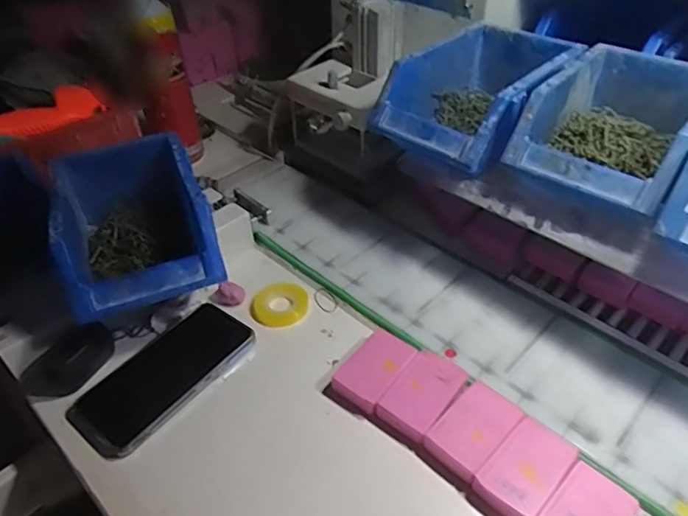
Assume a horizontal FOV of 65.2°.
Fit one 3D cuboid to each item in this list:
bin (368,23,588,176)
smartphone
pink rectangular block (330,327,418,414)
[{"bbox_3d":[0.128,-0.155,0.519,0.126,0.072,0.178,32,51,32],"label":"bin"},{"bbox_3d":[-0.153,0.097,0.461,0.074,0.013,0.153,28,49,30],"label":"smartphone"},{"bbox_3d":[0.025,0.093,0.450,0.044,0.016,0.069,27,49,29],"label":"pink rectangular block"}]

